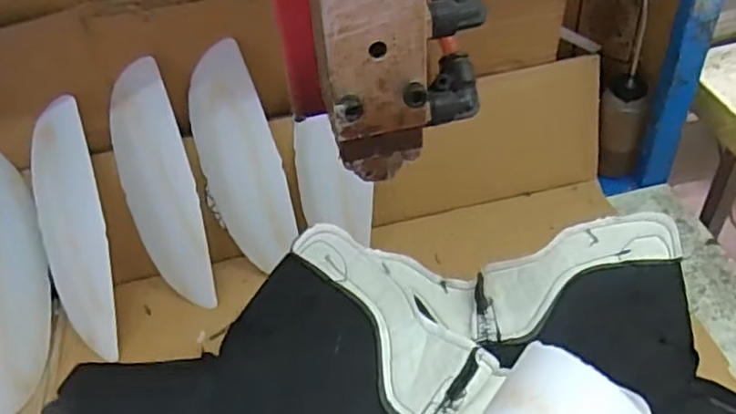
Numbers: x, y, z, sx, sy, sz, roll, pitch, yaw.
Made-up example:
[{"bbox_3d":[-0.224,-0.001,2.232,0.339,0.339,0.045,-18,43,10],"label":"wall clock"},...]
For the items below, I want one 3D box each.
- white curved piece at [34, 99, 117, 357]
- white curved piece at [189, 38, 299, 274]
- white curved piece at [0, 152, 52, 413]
[{"bbox_3d":[-0.252,0.021,0.552,0.065,0.215,0.028,-6,9,1],"label":"white curved piece"},{"bbox_3d":[-0.110,-0.037,0.564,0.072,0.196,0.006,-6,22,16],"label":"white curved piece"},{"bbox_3d":[-0.296,0.061,0.538,0.009,0.068,0.214,-7,86,28],"label":"white curved piece"}]

